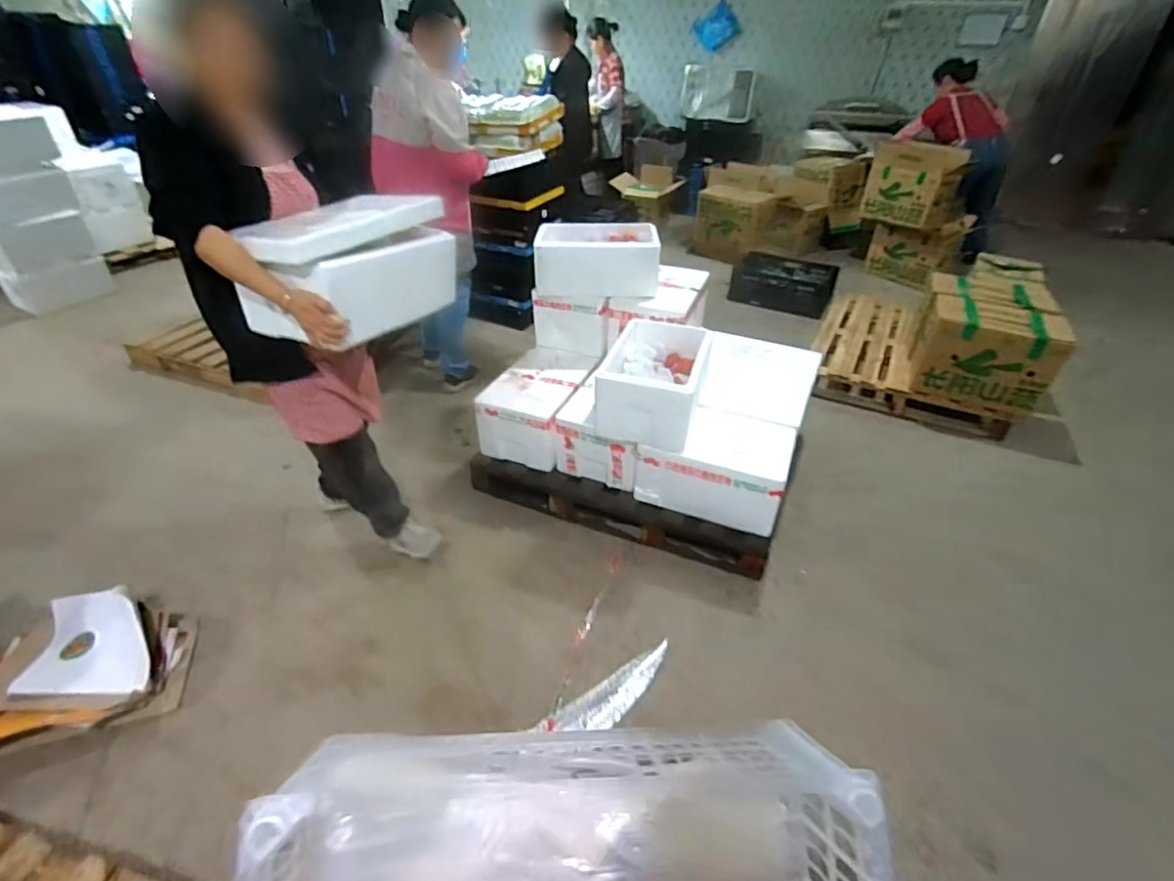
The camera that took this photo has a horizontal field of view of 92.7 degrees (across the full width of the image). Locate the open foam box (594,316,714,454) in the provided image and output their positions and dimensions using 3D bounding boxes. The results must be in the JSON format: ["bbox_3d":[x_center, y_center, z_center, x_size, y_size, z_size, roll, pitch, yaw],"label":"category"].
[{"bbox_3d":[0.223,-0.198,1.895,0.322,0.250,0.443,10,37,11],"label":"open foam box"}]

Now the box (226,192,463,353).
[{"bbox_3d":[-0.594,-0.435,1.412,0.282,0.275,0.467,25,42,28],"label":"box"}]

